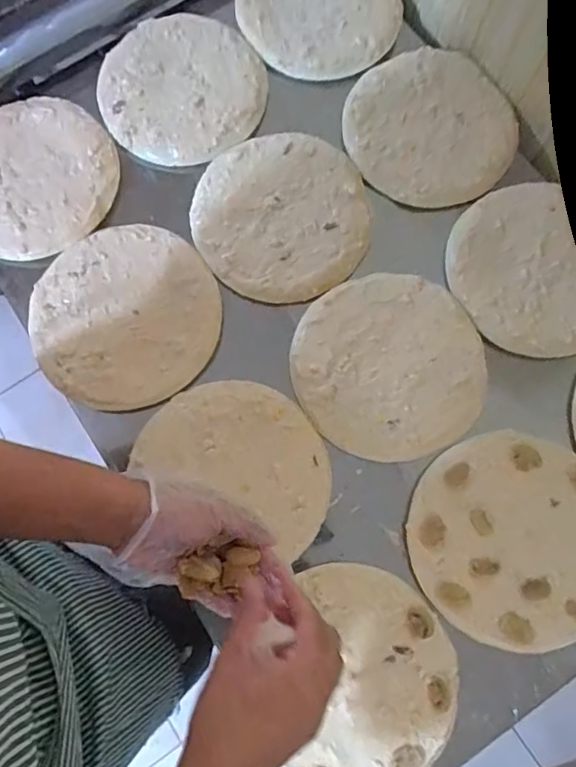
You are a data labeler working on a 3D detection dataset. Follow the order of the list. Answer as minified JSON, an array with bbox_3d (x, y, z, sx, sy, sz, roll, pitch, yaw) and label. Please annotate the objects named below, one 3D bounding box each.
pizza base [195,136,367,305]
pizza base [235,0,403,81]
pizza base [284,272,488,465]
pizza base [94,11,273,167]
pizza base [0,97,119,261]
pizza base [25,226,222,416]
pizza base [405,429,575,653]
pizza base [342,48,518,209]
[{"bbox_3d":[-0.008,-0.192,0.606,0.194,0.008,0.193,0,77,1],"label":"pizza base"},{"bbox_3d":[0.041,-0.480,0.667,0.194,0.011,0.200,-32,78,-6],"label":"pizza base"},{"bbox_3d":[0.108,-0.021,0.574,0.196,0.013,0.198,0,77,1],"label":"pizza base"},{"bbox_3d":[-0.127,-0.365,0.643,0.192,0.013,0.194,5,77,2],"label":"pizza base"},{"bbox_3d":[-0.303,-0.247,0.617,0.197,0.015,0.202,0,77,1],"label":"pizza base"},{"bbox_3d":[-0.180,-0.076,0.582,0.199,0.007,0.200,0,77,1],"label":"pizza base"},{"bbox_3d":[0.226,0.152,0.525,0.199,0.006,0.200,0,77,1],"label":"pizza base"},{"bbox_3d":[0.168,-0.306,0.627,0.192,0.010,0.188,0,77,1],"label":"pizza base"}]

